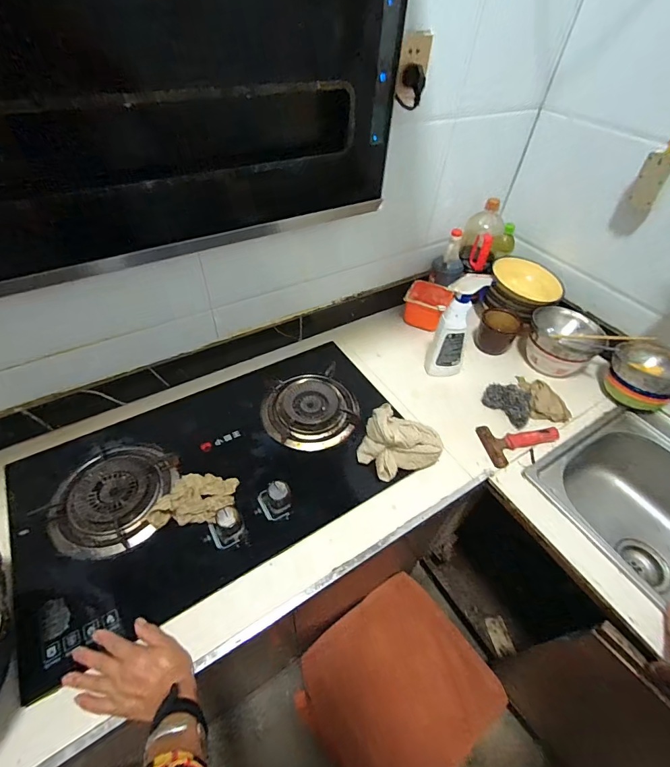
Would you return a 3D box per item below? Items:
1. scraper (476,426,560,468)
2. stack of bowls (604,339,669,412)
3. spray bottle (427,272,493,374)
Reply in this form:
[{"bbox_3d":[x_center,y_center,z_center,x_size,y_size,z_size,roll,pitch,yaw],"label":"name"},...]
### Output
[{"bbox_3d":[0.394,0.119,0.796,0.157,0.028,0.099,-5,48,-10],"label":"scraper"},{"bbox_3d":[0.718,-0.016,0.876,0.149,0.113,0.145,-25,54,-25],"label":"stack of bowls"},{"bbox_3d":[0.273,-0.119,0.856,0.087,0.273,0.052,15,48,8],"label":"spray bottle"}]

